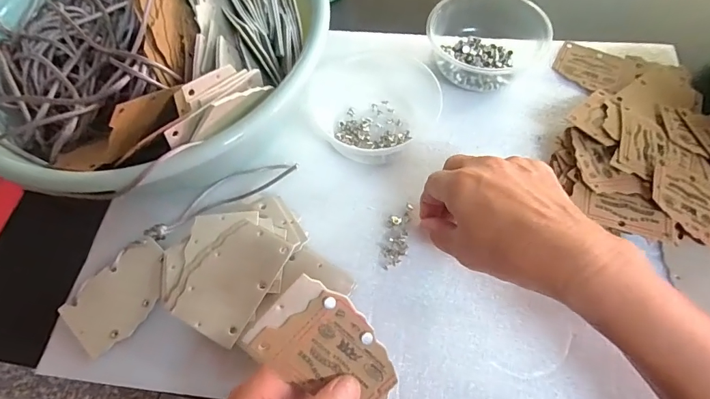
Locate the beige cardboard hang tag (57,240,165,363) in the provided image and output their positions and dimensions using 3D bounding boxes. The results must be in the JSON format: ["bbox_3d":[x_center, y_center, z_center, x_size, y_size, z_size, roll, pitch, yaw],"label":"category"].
[{"bbox_3d":[-0.181,0.074,0.322,0.055,0.004,0.084,40,76,17],"label":"beige cardboard hang tag"}]

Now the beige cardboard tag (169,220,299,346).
[{"bbox_3d":[-0.089,0.058,0.307,0.055,0.006,0.083,27,73,11],"label":"beige cardboard tag"}]

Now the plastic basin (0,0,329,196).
[{"bbox_3d":[-0.186,-0.125,0.352,0.267,0.116,0.260,-1,63,2],"label":"plastic basin"}]

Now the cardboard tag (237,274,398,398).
[{"bbox_3d":[-0.015,0.089,0.239,0.083,0.004,0.057,43,91,-8],"label":"cardboard tag"}]

